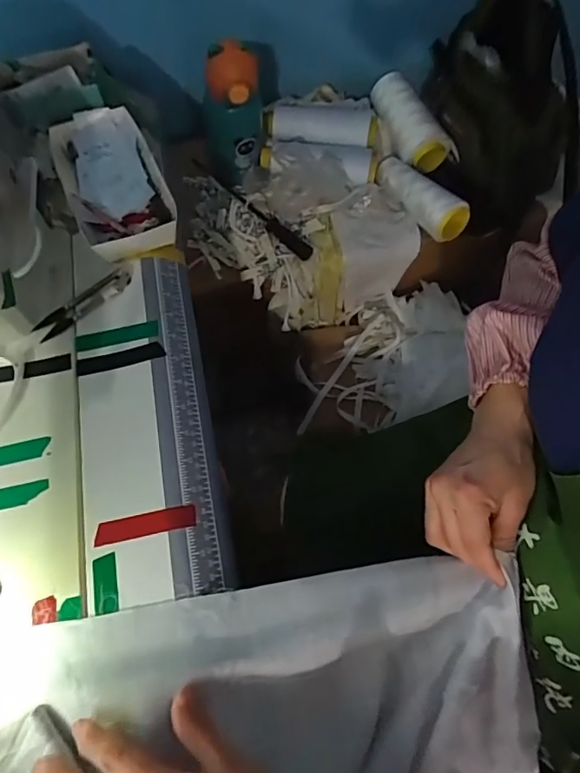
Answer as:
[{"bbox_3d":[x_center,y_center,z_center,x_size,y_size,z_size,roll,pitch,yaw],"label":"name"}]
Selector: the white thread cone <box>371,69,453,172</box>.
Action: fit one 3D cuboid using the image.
[{"bbox_3d":[0.186,-0.430,0.802,0.076,0.053,0.175,-22,65,-8],"label":"white thread cone"}]

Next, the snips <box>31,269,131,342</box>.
[{"bbox_3d":[-0.199,-0.081,0.481,0.101,0.006,0.024,-38,69,-16],"label":"snips"}]

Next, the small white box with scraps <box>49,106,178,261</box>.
[{"bbox_3d":[-0.189,-0.219,0.531,0.094,0.037,0.199,-23,65,-10],"label":"small white box with scraps"}]

